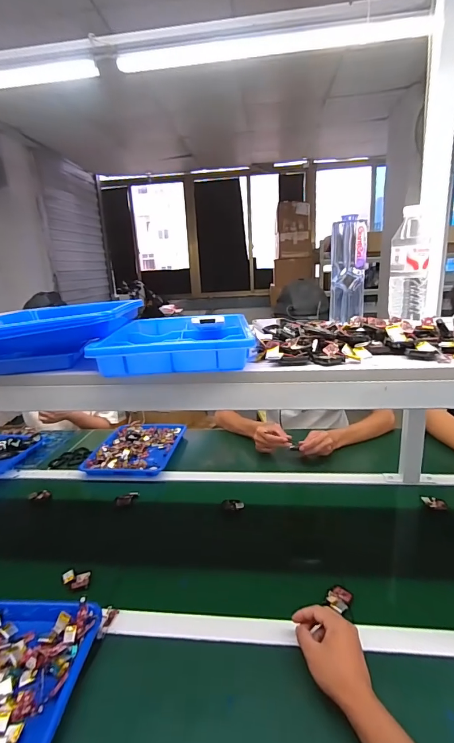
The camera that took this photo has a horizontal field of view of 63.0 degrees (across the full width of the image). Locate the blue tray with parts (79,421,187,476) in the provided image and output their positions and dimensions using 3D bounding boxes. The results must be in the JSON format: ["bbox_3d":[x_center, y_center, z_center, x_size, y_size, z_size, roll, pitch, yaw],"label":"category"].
[{"bbox_3d":[-0.268,0.231,1.139,0.233,0.034,0.281,0,17,10],"label":"blue tray with parts"}]

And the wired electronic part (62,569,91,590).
[{"bbox_3d":[-0.284,0.392,0.699,0.047,0.019,0.033,-6,17,-7],"label":"wired electronic part"}]

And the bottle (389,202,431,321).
[{"bbox_3d":[0.372,-0.216,0.756,0.071,0.205,0.070,5,18,26],"label":"bottle"}]

